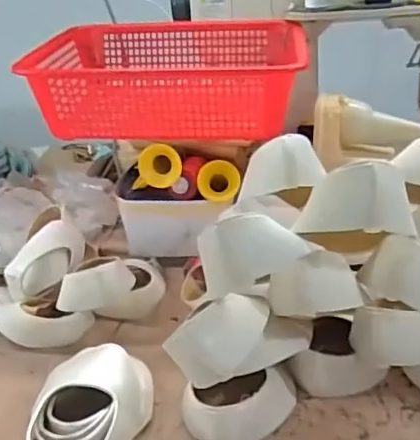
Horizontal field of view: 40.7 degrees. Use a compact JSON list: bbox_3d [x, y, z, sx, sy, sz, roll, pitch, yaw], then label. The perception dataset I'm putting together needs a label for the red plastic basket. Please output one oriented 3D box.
[{"bbox_3d":[-0.062,-0.233,0.928,0.407,0.145,0.301,-4,23,7],"label":"red plastic basket"}]

